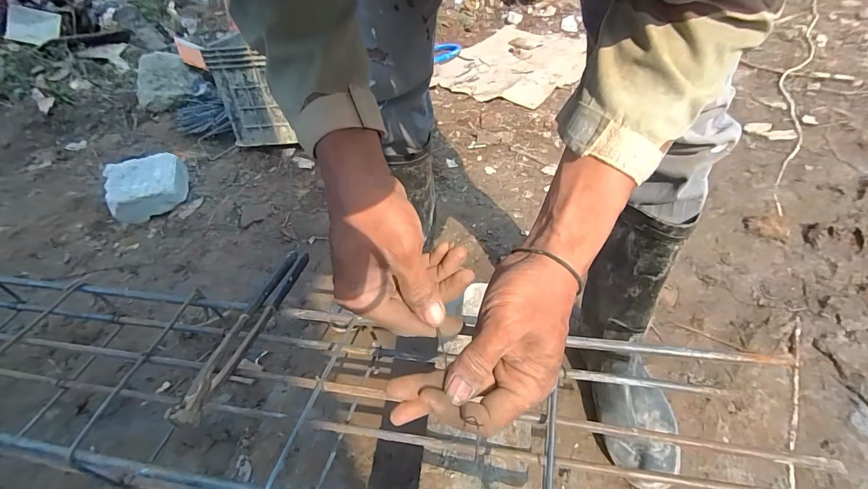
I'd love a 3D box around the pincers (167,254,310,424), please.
[{"bbox_3d":[-0.201,0.085,0.425,0.033,0.019,0.221,6,45,12],"label":"pincers"}]

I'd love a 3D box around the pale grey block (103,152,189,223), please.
[{"bbox_3d":[-0.853,-0.177,1.169,0.201,0.092,0.224,-23,46,-17],"label":"pale grey block"}]

